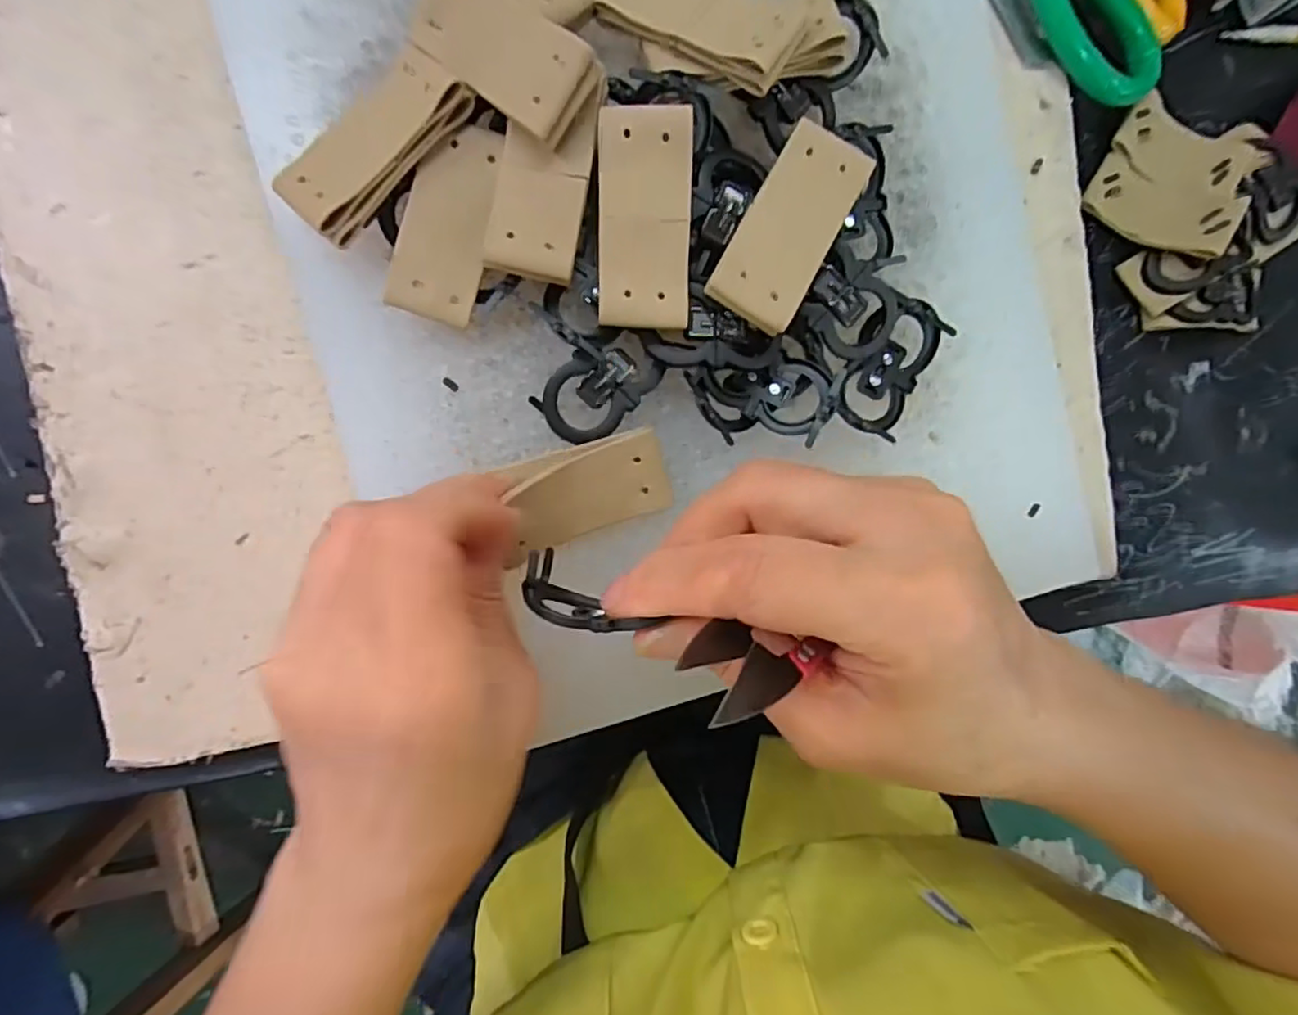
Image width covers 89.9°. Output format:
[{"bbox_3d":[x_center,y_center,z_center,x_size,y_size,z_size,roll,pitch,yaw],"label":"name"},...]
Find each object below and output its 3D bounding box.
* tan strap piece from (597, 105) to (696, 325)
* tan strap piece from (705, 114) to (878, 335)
[{"bbox_3d":[-0.001,-0.086,0.196,0.028,0.004,0.062,0,101,-6],"label":"tan strap piece"},{"bbox_3d":[0.045,-0.087,0.203,0.028,0.004,0.062,29,87,-4],"label":"tan strap piece"}]

